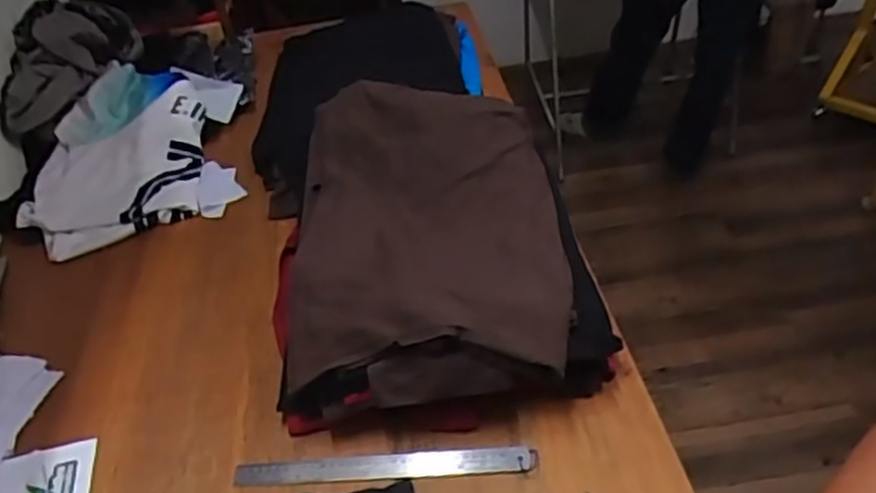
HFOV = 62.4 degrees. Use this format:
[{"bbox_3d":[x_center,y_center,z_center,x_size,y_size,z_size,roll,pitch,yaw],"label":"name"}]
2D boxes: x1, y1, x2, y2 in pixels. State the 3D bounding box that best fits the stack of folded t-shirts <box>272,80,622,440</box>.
[{"bbox_3d":[-0.021,-0.013,0.956,0.401,0.161,0.512,-12,41,-5],"label":"stack of folded t-shirts"}]

